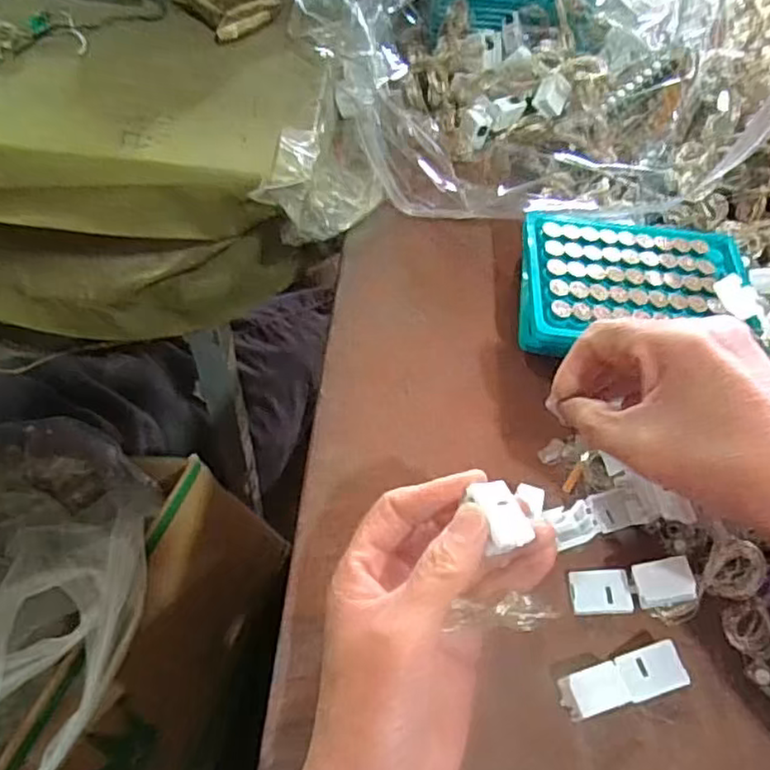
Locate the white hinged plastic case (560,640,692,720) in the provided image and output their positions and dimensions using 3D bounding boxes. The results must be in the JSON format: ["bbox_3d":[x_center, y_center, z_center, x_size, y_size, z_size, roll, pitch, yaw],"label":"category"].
[{"bbox_3d":[0.104,0.129,0.290,0.054,0.015,0.019,-13,59,-13],"label":"white hinged plastic case"}]

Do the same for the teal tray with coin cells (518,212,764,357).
[{"bbox_3d":[0.146,-0.055,0.397,0.133,0.031,0.109,9,57,0],"label":"teal tray with coin cells"}]

